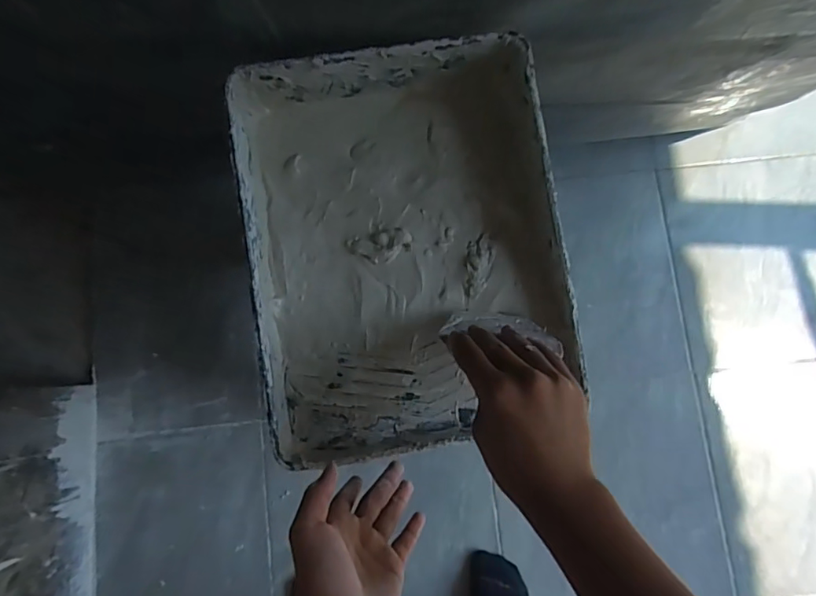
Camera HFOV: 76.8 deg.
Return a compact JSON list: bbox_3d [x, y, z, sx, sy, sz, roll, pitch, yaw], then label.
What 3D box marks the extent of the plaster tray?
[{"bbox_3d":[-0.001,-0.047,0.465,0.272,0.063,0.347,-7,81,-1],"label":"plaster tray"}]

